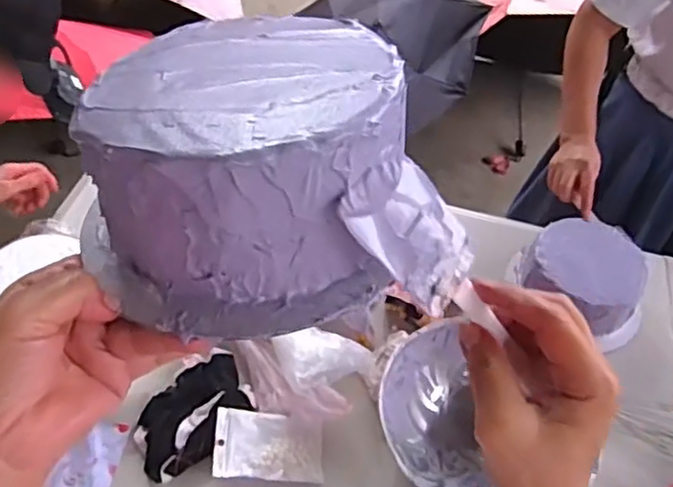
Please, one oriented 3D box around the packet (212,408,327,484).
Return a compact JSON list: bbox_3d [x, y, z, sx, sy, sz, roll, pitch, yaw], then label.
[{"bbox_3d":[-0.077,0.234,0.779,0.123,0.017,0.080,3,49,-4],"label":"packet"}]

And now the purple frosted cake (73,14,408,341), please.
[{"bbox_3d":[-0.048,-0.046,0.345,0.154,0.097,0.167,6,48,-1],"label":"purple frosted cake"}]

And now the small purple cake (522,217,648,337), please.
[{"bbox_3d":[0.345,0.041,0.933,0.155,0.066,0.155,18,49,9],"label":"small purple cake"}]

